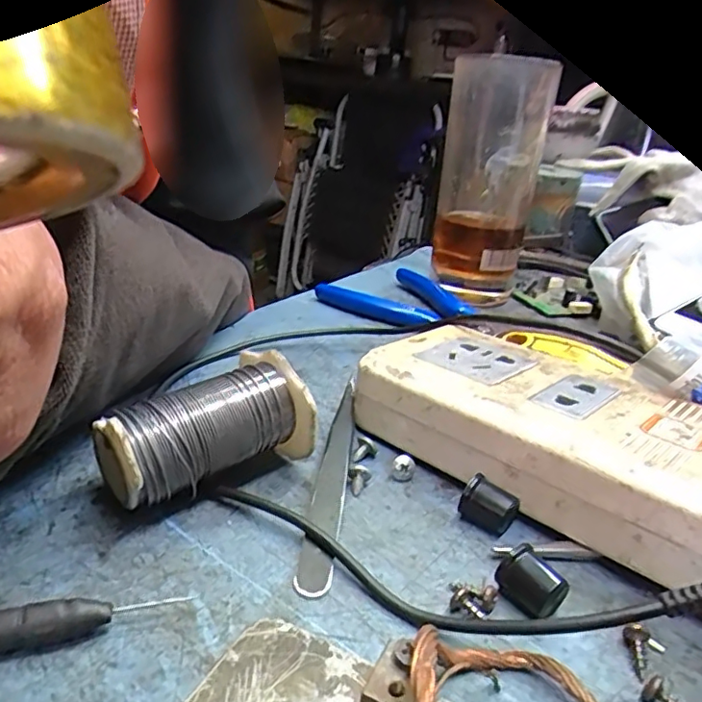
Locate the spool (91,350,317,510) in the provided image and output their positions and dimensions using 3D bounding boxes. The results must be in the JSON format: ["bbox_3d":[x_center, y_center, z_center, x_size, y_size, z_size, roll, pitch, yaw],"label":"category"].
[{"bbox_3d":[-0.048,0.027,0.193,0.062,0.039,0.035,-14,30,-38],"label":"spool"}]

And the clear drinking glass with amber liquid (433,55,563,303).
[{"bbox_3d":[0.086,-0.104,0.380,0.059,0.141,0.050,9,23,7],"label":"clear drinking glass with amber liquid"}]

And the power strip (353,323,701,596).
[{"bbox_3d":[0.072,0.031,0.210,0.068,0.038,0.143,-17,32,-42],"label":"power strip"}]

